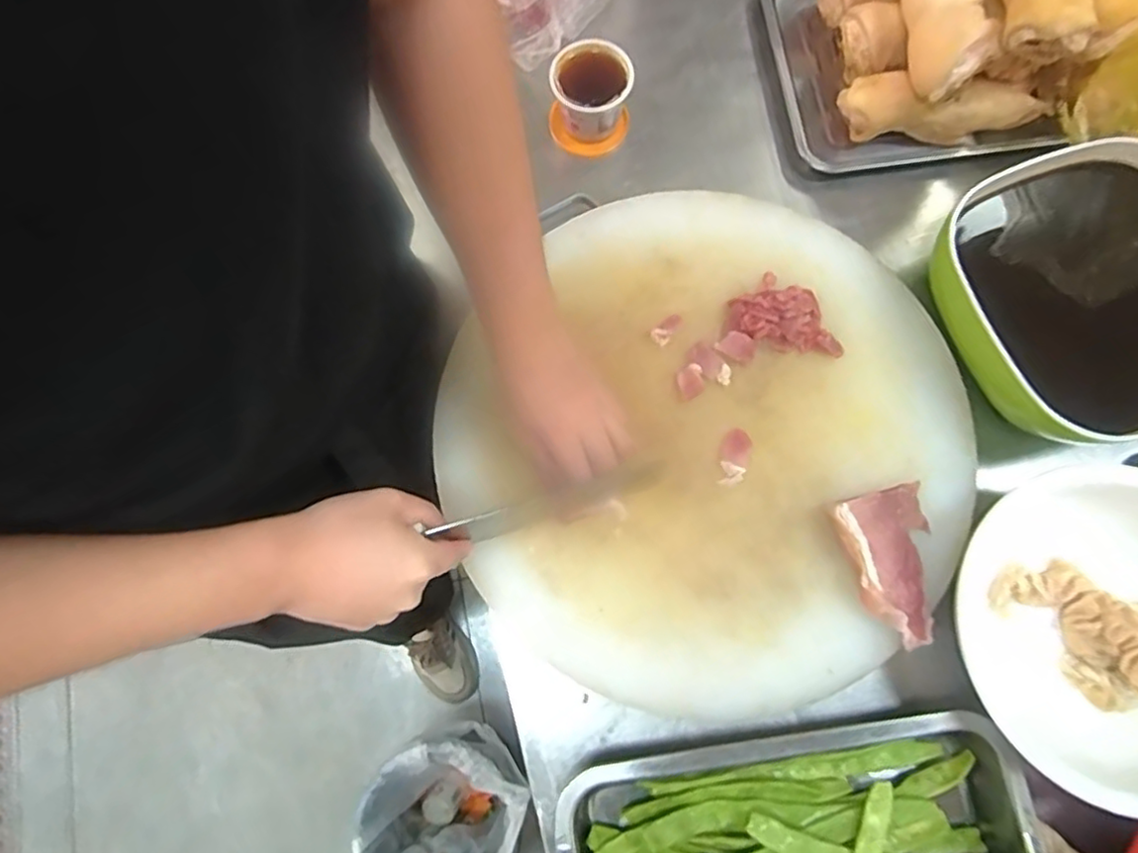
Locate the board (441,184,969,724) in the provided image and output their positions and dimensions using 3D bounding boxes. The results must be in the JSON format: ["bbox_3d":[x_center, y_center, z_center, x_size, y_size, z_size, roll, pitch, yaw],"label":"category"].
[{"bbox_3d":[0.118,0.007,0.560,0.416,0.030,0.455,0,77,0],"label":"board"}]

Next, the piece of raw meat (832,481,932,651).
[{"bbox_3d":[0.267,0.112,0.521,0.077,0.023,0.121,-14,77,-4],"label":"piece of raw meat"}]

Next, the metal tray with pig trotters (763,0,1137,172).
[{"bbox_3d":[0.363,-0.408,0.622,0.285,0.160,0.242,-7,76,-1],"label":"metal tray with pig trotters"}]

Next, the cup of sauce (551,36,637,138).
[{"bbox_3d":[0.022,-0.328,0.649,0.077,0.078,0.071,0,77,0],"label":"cup of sauce"}]

